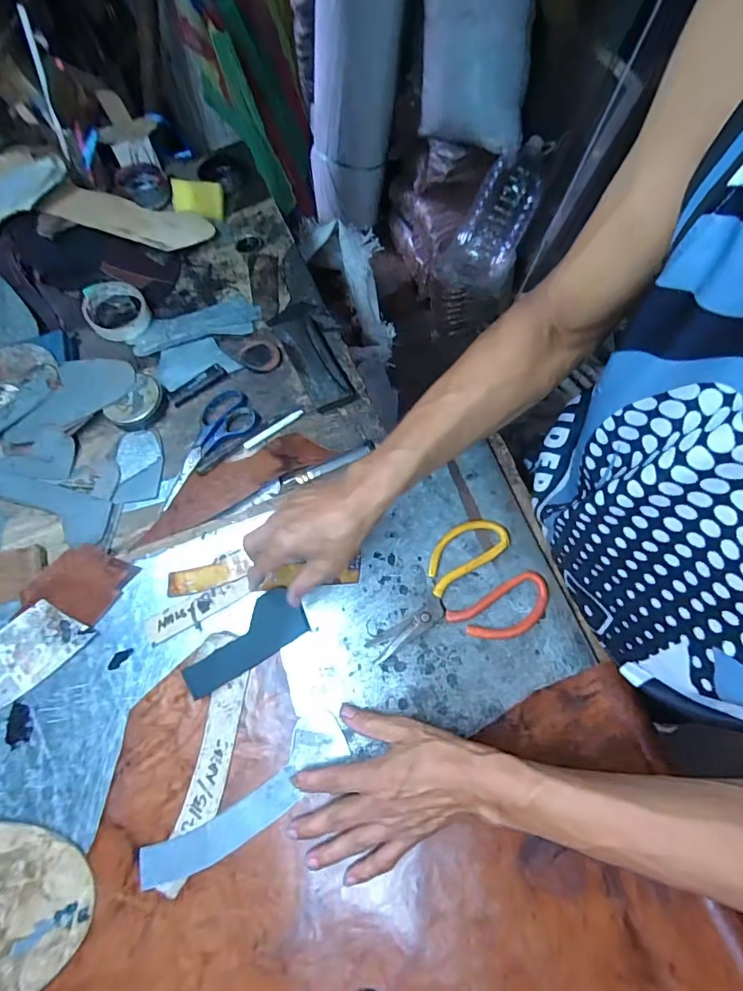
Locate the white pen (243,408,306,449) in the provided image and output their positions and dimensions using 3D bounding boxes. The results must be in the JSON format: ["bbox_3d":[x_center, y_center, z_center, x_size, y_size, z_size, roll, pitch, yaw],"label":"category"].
[{"bbox_3d":[-0.123,-0.085,0.576,0.087,0.004,0.011,-35,68,-12],"label":"white pen"}]

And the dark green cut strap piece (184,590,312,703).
[{"bbox_3d":[-0.127,0.149,0.458,0.124,0.010,0.056,-36,69,-17],"label":"dark green cut strap piece"}]

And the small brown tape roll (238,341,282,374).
[{"bbox_3d":[-0.156,-0.195,0.626,0.054,0.012,0.060,-30,68,-10],"label":"small brown tape roll"}]

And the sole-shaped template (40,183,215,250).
[{"bbox_3d":[-0.380,-0.441,0.719,0.236,0.025,0.100,9,66,-8],"label":"sole-shaped template"}]

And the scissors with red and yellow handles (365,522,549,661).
[{"bbox_3d":[0.082,0.088,0.456,0.172,0.014,0.115,-9,65,-1],"label":"scissors with red and yellow handles"}]

